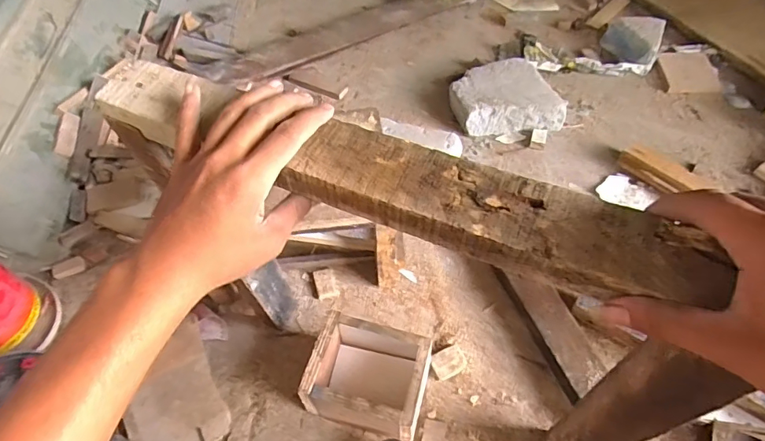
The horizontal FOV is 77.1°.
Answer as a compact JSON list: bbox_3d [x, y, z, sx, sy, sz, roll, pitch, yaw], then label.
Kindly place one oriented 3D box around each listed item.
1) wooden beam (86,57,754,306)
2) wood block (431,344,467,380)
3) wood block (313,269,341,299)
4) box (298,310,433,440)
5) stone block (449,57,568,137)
[{"bbox_3d":[-0.015,-0.034,0.334,0.435,0.030,0.053,20,59,17],"label":"wooden beam"},{"bbox_3d":[0.104,0.223,0.754,0.052,0.017,0.038,-26,57,-14],"label":"wood block"},{"bbox_3d":[-0.099,0.111,0.847,0.037,0.011,0.055,-15,55,-7],"label":"wood block"},{"bbox_3d":[-0.017,0.233,0.703,0.164,0.108,0.136,13,56,12],"label":"box"},{"bbox_3d":[0.269,-0.277,1.062,0.231,0.073,0.181,-1,55,3],"label":"stone block"}]

